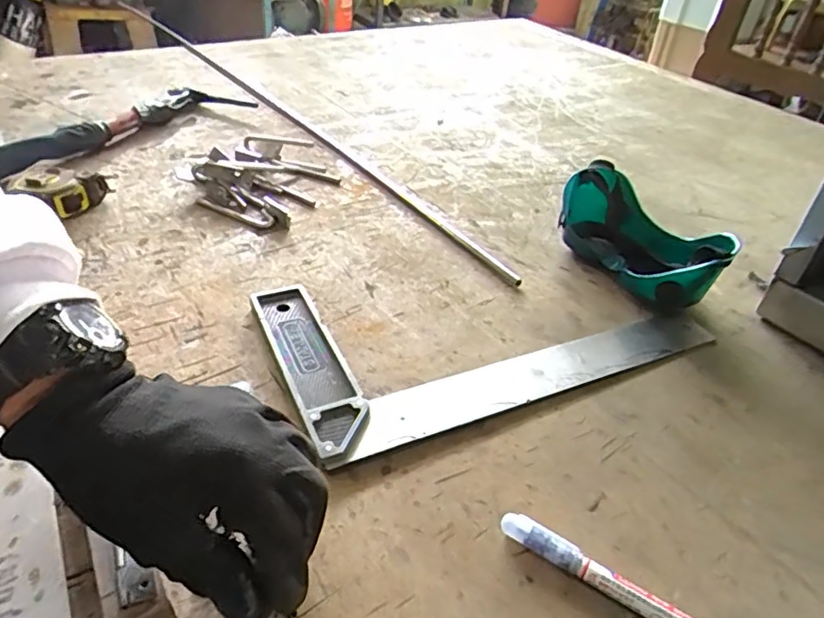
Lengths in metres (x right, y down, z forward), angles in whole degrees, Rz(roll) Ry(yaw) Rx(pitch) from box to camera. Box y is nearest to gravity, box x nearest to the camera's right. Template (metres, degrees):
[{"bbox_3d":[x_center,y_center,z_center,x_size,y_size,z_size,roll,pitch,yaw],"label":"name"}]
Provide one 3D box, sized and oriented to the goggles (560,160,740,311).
[{"bbox_3d":[0.216,-0.067,0.550,0.077,0.075,0.170,-10,40,-20],"label":"goggles"}]

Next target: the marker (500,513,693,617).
[{"bbox_3d":[0.112,0.149,0.308,0.137,0.013,0.013,26,41,25],"label":"marker"}]

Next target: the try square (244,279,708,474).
[{"bbox_3d":[0.061,0.011,0.485,0.343,0.012,0.180,-13,40,-23],"label":"try square"}]

